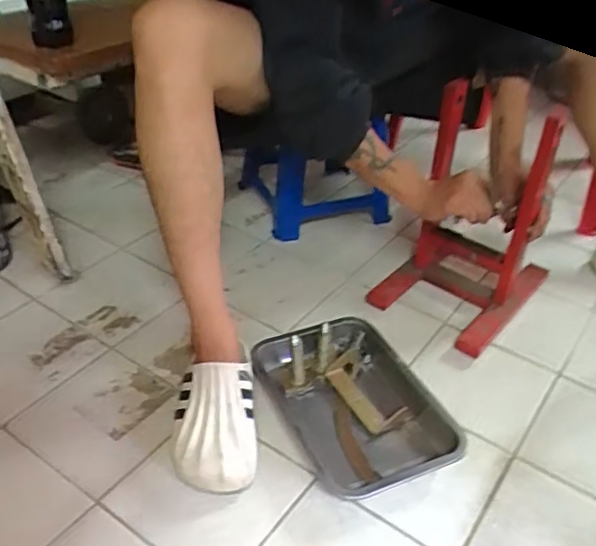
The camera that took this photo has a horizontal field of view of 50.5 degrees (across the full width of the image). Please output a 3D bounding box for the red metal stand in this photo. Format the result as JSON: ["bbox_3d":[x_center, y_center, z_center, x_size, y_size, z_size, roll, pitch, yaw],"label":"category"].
[{"bbox_3d":[0.293,-0.103,1.056,0.231,0.356,0.267,28,46,29],"label":"red metal stand"}]

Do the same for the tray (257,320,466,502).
[{"bbox_3d":[0.092,0.180,0.927,0.220,0.050,0.311,-16,42,-20],"label":"tray"}]

